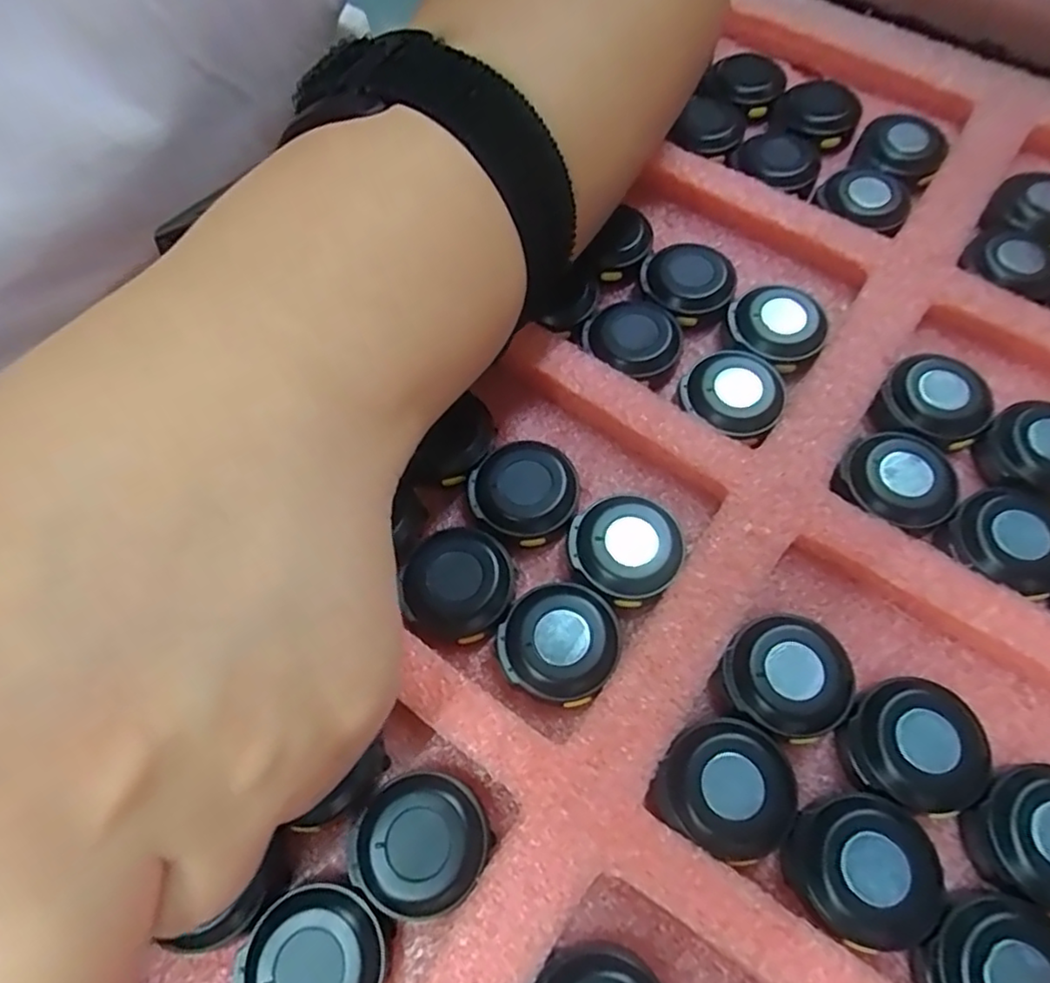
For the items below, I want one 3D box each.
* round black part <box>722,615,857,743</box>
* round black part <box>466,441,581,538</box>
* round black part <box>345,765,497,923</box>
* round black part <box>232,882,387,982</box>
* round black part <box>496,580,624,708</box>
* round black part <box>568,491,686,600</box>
[{"bbox_3d":[0.064,0.045,0.163,0.029,0.010,0.028,-1,64,1],"label":"round black part"},{"bbox_3d":[0.000,0.000,0.189,0.029,0.011,0.027,-1,64,1],"label":"round black part"},{"bbox_3d":[-0.024,0.080,0.152,0.029,0.011,0.028,-1,64,1],"label":"round black part"},{"bbox_3d":[-0.045,0.101,0.143,0.029,0.011,0.028,-1,64,1],"label":"round black part"},{"bbox_3d":[0.009,0.038,0.170,0.029,0.010,0.029,-1,64,1],"label":"round black part"},{"bbox_3d":[0.027,0.015,0.180,0.027,0.010,0.028,-1,64,1],"label":"round black part"}]

